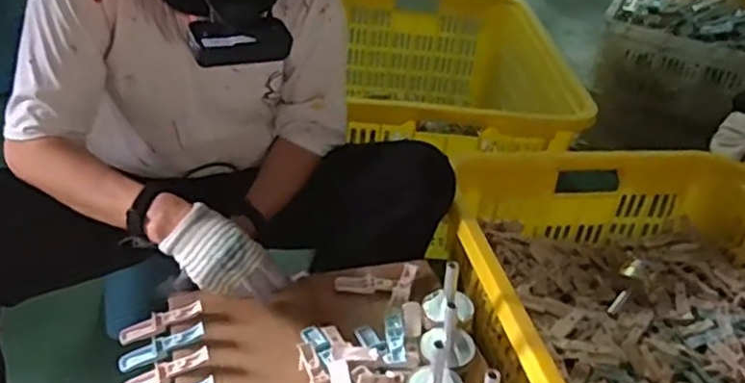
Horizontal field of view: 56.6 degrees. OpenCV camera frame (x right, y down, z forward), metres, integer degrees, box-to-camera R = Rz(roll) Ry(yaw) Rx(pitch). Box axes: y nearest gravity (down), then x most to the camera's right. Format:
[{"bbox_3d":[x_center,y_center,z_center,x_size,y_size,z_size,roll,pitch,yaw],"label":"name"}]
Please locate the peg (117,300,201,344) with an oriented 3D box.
[{"bbox_3d":[-0.250,0.153,0.813,0.097,0.011,0.025,-22,38,-5],"label":"peg"}]

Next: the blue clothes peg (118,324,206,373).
[{"bbox_3d":[-0.236,0.175,0.777,0.096,0.008,0.028,-22,41,-14],"label":"blue clothes peg"}]

